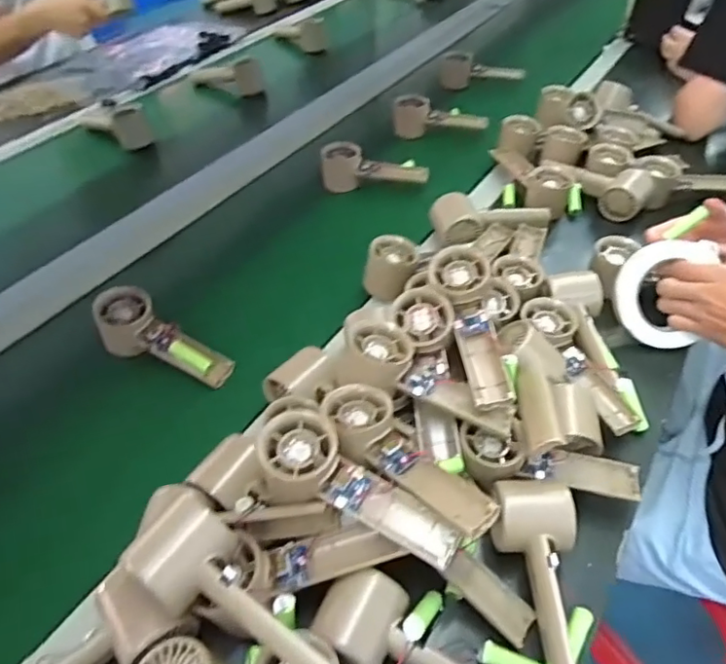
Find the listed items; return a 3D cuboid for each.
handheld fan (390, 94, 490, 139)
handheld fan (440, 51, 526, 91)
[{"bbox_3d":[0.132,-0.380,0.980,0.165,0.060,0.064,-5,47,-3],"label":"handheld fan"},{"bbox_3d":[0.240,-0.520,1.126,0.176,0.056,0.055,-1,47,0],"label":"handheld fan"}]

